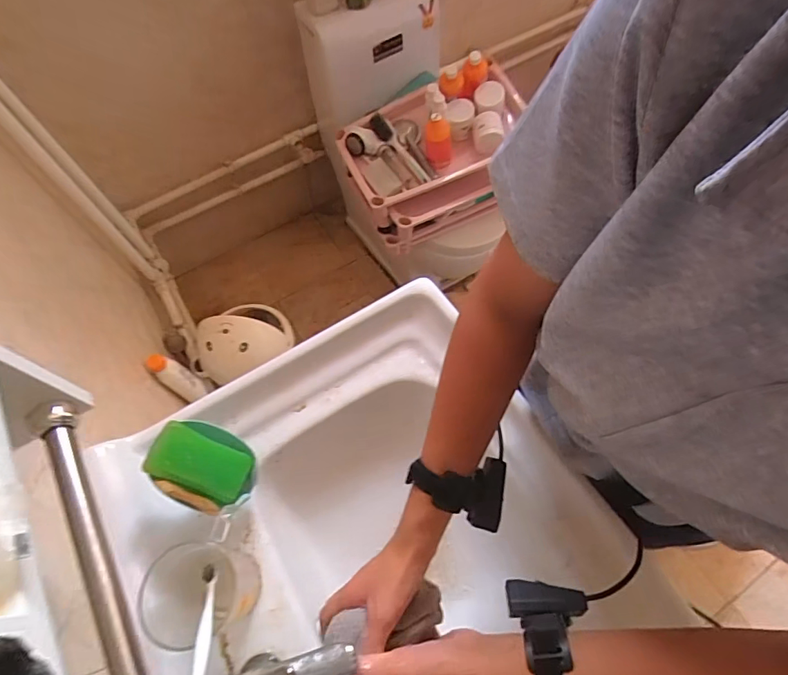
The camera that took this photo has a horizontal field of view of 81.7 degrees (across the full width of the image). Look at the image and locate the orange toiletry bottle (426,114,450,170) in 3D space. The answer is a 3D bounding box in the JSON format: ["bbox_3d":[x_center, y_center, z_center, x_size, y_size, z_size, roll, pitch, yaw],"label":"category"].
[{"bbox_3d":[0.103,-0.453,1.048,0.061,0.112,0.054,7,65,6],"label":"orange toiletry bottle"}]

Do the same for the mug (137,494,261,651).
[{"bbox_3d":[-0.195,0.244,0.468,0.090,0.120,0.124,-12,65,-3],"label":"mug"}]

